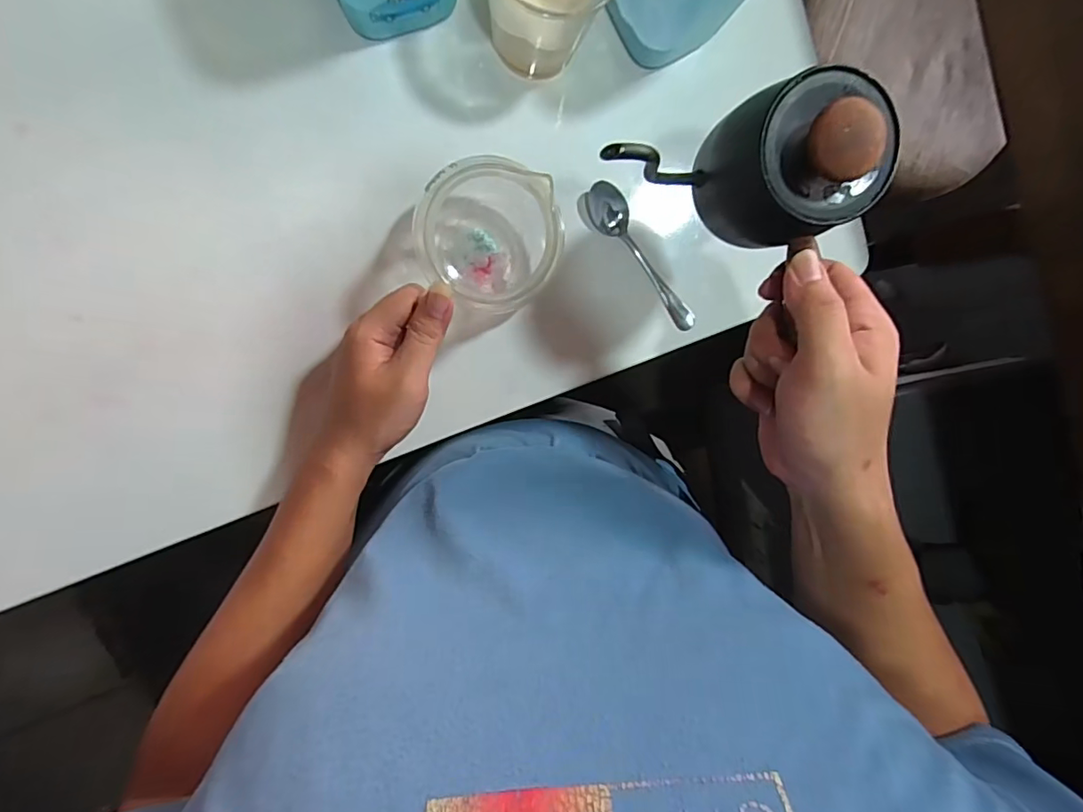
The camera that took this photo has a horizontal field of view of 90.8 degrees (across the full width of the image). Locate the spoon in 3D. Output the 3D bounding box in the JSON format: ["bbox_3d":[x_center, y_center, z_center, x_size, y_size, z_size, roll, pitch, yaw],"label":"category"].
[{"bbox_3d":[0.081,-0.117,0.432,0.029,0.016,0.135,-34,99,-3],"label":"spoon"}]

